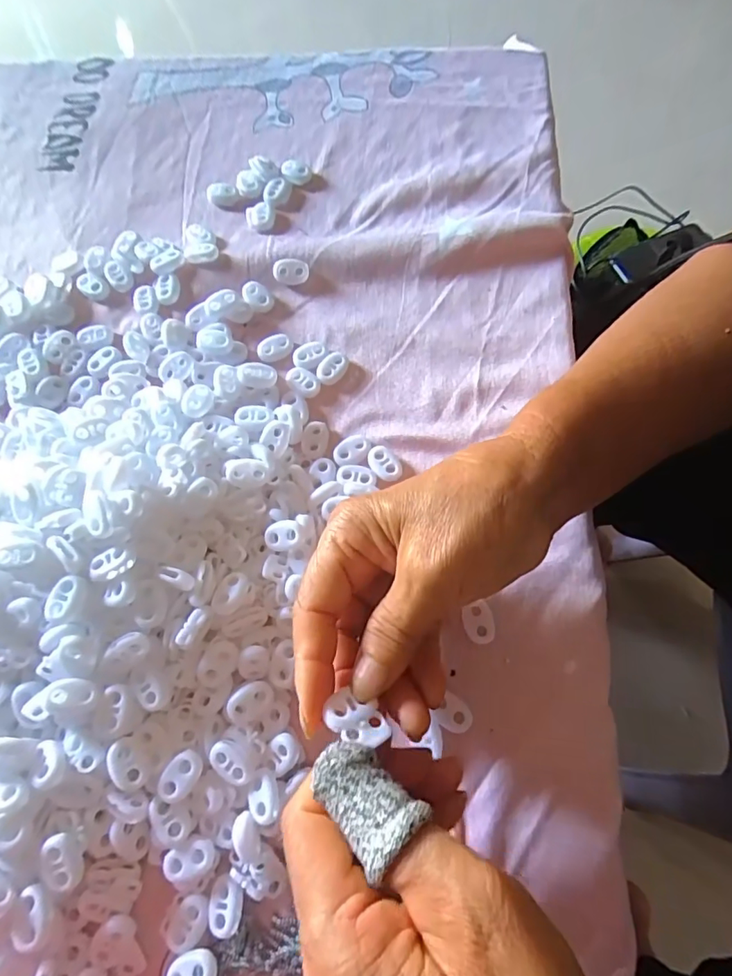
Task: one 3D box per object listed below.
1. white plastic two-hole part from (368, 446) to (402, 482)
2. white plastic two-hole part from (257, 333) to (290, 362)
[{"bbox_3d":[0.010,-0.014,0.285,0.017,0.005,0.022,-26,73,-6],"label":"white plastic two-hole part"},{"bbox_3d":[-0.057,-0.087,0.312,0.021,0.006,0.015,-19,72,-4],"label":"white plastic two-hole part"}]

